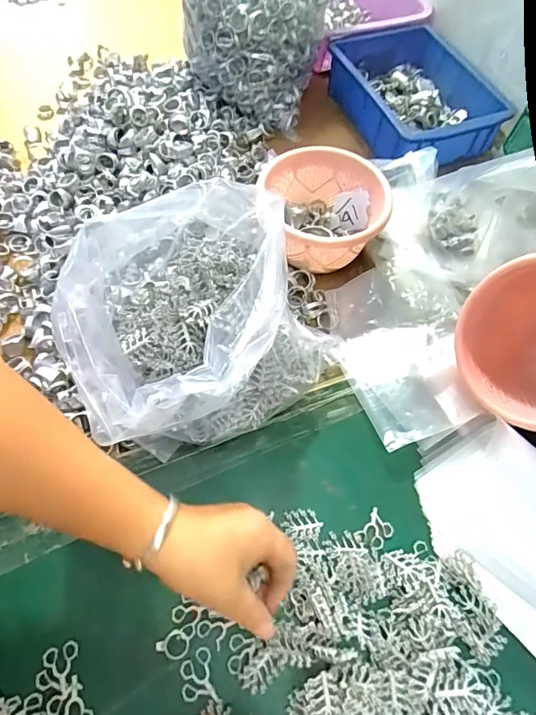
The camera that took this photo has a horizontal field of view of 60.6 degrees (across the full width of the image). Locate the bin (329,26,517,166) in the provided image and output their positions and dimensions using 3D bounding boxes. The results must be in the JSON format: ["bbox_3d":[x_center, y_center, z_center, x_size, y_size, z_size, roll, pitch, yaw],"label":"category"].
[{"bbox_3d":[0.220,-0.380,0.670,0.206,0.075,0.251,-19,65,-13],"label":"bin"}]

